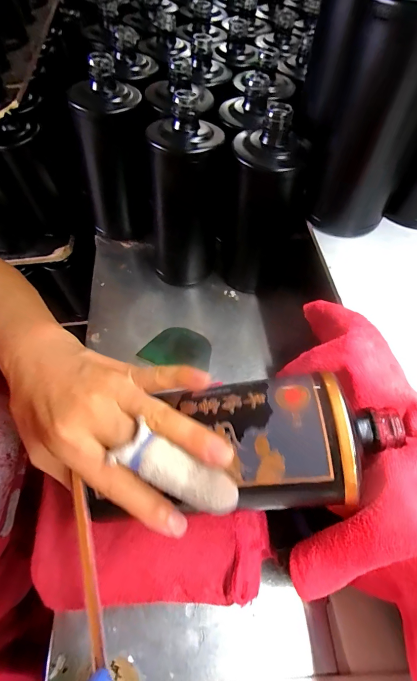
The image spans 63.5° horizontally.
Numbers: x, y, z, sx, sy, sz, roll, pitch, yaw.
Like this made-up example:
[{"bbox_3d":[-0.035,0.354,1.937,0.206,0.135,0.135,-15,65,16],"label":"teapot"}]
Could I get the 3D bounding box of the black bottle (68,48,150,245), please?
[{"bbox_3d":[-0.118,-0.218,0.422,0.083,0.196,0.075,-11,58,-9],"label":"black bottle"}]

